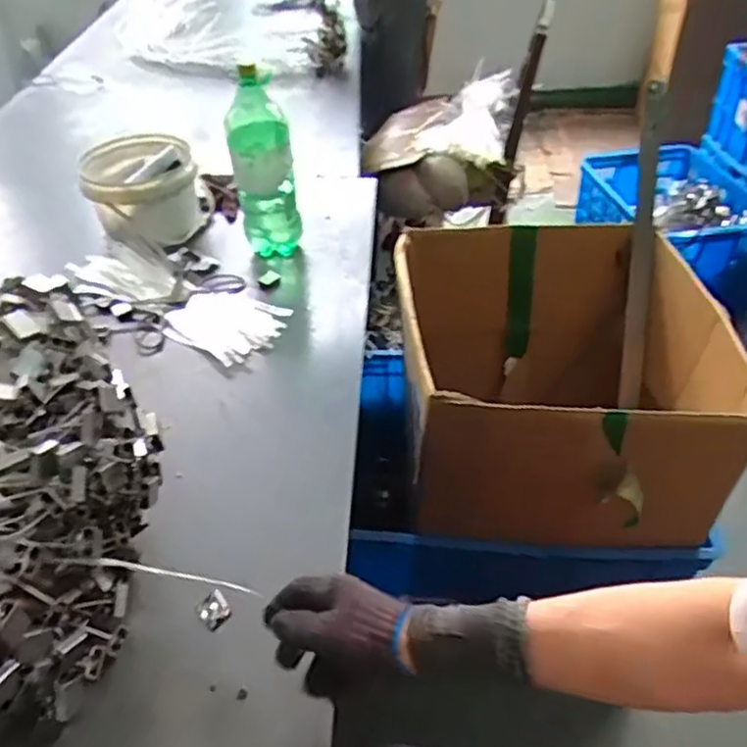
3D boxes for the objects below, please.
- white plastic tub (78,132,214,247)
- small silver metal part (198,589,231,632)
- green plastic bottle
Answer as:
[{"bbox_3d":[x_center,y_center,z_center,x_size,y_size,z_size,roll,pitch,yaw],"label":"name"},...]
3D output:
[{"bbox_3d":[-0.425,-0.349,1.270,0.217,0.132,0.237,-14,42,-12],"label":"white plastic tub"},{"bbox_3d":[-0.150,0.226,0.639,0.030,0.012,0.035,-44,42,-6],"label":"small silver metal part"},{"bbox_3d":[-0.180,-0.322,1.125,0.099,0.321,0.081,-10,41,-8],"label":"green plastic bottle"}]

